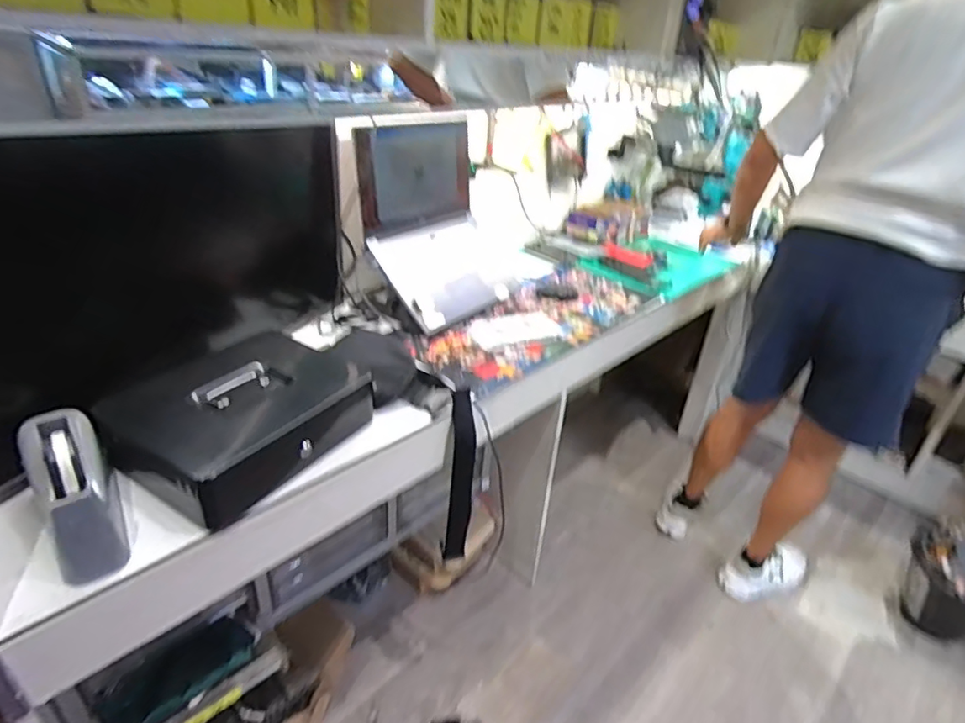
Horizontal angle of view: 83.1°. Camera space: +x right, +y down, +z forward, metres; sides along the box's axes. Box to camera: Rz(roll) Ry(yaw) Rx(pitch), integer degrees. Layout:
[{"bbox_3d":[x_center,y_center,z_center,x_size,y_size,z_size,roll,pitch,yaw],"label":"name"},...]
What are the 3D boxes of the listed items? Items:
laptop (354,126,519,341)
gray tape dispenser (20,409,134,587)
[{"bbox_3d":[-0.062,-0.302,1.150,0.193,0.327,0.355,25,35,28],"label":"laptop"},{"bbox_3d":[-0.461,0.144,0.621,0.078,0.099,0.193,-20,40,-38],"label":"gray tape dispenser"}]

